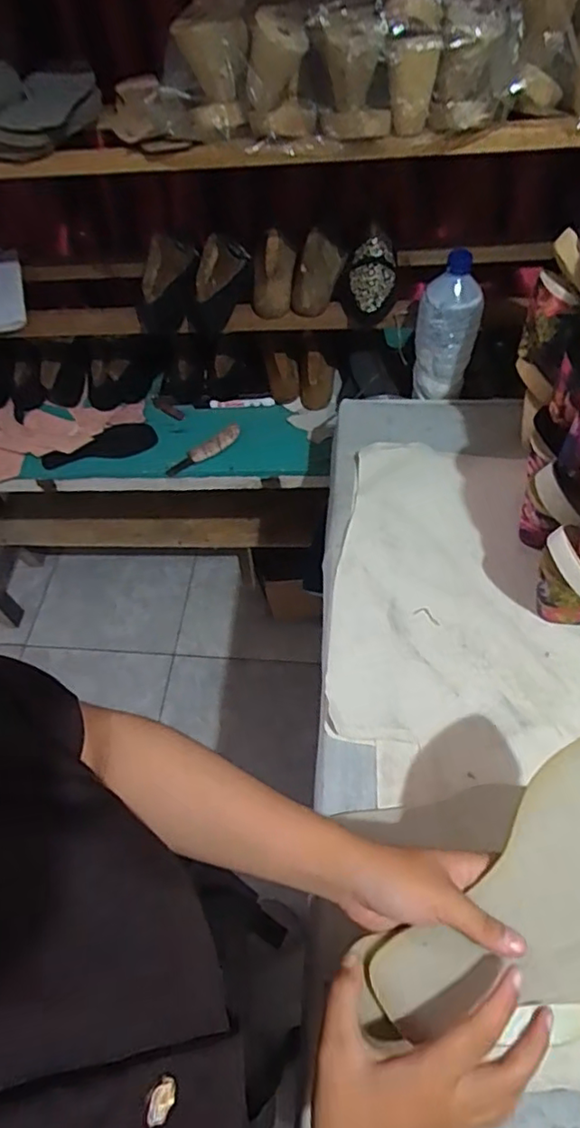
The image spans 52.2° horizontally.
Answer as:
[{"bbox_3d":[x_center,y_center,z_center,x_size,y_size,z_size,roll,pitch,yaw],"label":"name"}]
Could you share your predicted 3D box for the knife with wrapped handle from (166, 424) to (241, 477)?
[{"bbox_3d":[-0.148,-0.198,1.027,0.149,0.010,0.032,-32,60,-16],"label":"knife with wrapped handle"}]

